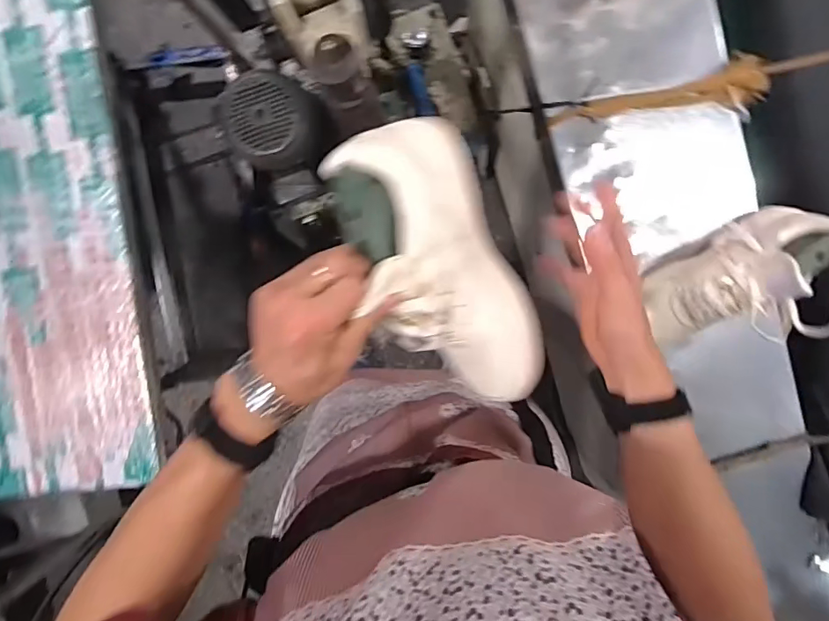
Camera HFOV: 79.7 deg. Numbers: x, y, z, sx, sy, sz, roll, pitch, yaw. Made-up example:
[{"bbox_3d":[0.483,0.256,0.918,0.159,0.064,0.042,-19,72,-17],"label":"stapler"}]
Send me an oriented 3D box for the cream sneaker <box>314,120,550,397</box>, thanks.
[{"bbox_3d":[0.014,-0.027,0.425,0.134,0.089,0.252,-29,107,-27],"label":"cream sneaker"}]

